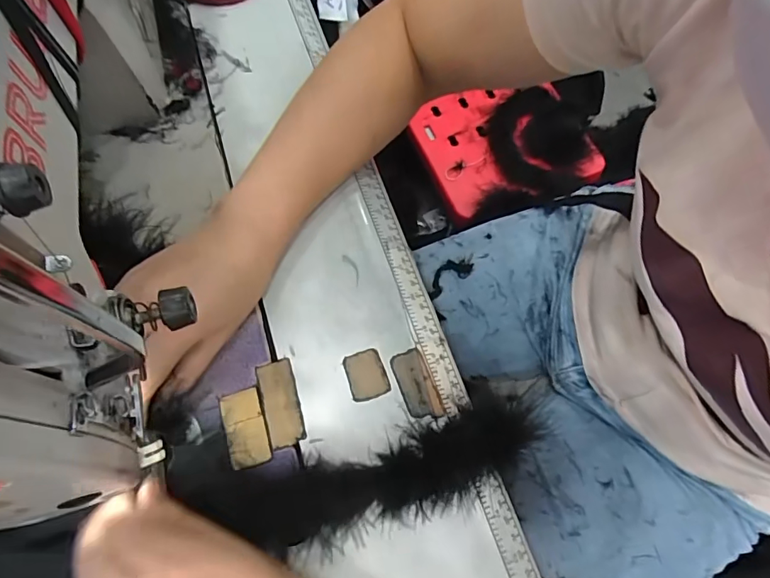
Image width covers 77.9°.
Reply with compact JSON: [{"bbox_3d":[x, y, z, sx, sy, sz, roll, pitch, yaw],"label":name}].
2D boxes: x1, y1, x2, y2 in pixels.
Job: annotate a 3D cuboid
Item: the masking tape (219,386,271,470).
[{"bbox_3d":[-0.089,0.087,0.302,0.025,0.004,0.047,-17,69,-9],"label":"masking tape"}]

